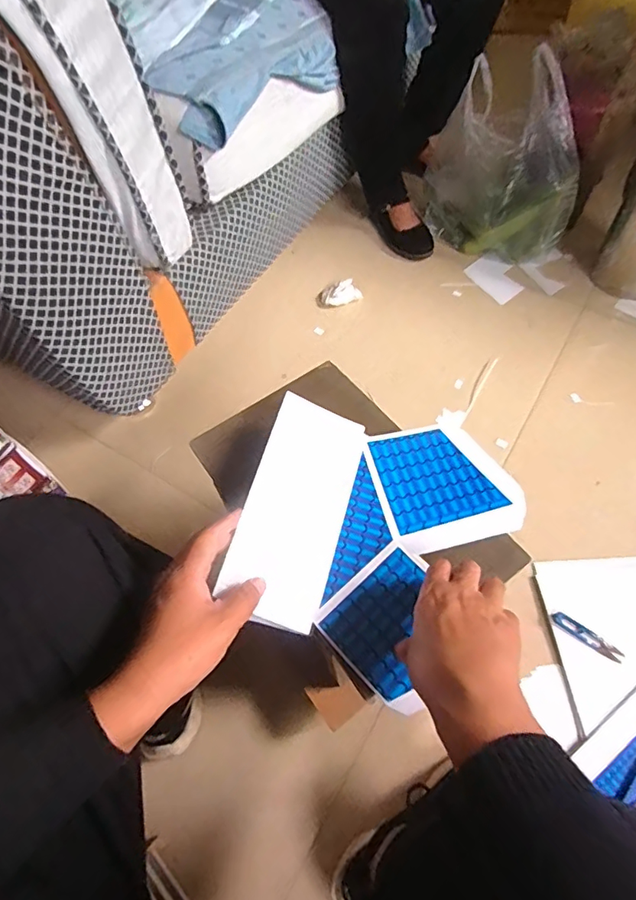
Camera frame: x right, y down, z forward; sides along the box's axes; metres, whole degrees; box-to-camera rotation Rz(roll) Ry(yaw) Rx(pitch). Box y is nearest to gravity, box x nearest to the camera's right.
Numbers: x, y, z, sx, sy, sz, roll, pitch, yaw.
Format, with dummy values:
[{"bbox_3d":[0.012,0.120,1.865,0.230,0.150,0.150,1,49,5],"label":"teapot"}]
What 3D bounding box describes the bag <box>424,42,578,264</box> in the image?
[{"bbox_3d":[0.410,-0.633,1.129,0.318,0.314,0.263,8,59,8],"label":"bag"}]

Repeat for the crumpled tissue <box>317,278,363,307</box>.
[{"bbox_3d":[0.047,-0.349,1.130,0.094,0.046,0.046,-16,59,-7],"label":"crumpled tissue"}]

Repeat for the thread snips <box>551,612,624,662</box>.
[{"bbox_3d":[0.402,0.278,0.756,0.103,0.006,0.021,33,66,21],"label":"thread snips"}]

